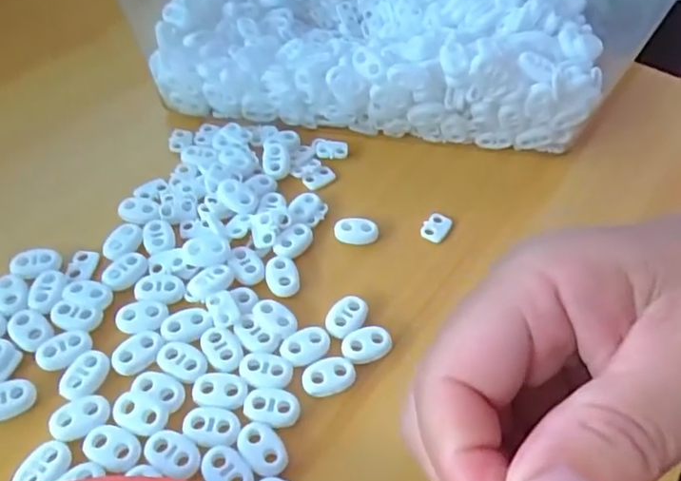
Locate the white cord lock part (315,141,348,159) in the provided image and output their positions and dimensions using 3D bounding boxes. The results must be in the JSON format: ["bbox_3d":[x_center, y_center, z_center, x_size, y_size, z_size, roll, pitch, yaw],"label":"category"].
[{"bbox_3d":[-0.005,-0.053,0.337,0.019,0.005,0.012,5,49,-1],"label":"white cord lock part"}]

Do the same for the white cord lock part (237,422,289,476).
[{"bbox_3d":[-0.030,0.079,0.221,0.016,0.004,0.023,-35,60,-29],"label":"white cord lock part"}]

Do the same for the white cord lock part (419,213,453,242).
[{"bbox_3d":[0.050,-0.008,0.303,0.013,0.004,0.018,28,53,18],"label":"white cord lock part"}]

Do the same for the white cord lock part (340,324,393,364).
[{"bbox_3d":[0.012,0.046,0.254,0.022,0.006,0.015,-13,52,-15],"label":"white cord lock part"}]

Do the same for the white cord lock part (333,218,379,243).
[{"bbox_3d":[0.008,-0.005,0.297,0.023,0.007,0.013,7,49,1],"label":"white cord lock part"}]

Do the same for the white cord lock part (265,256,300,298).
[{"bbox_3d":[-0.028,0.015,0.275,0.015,0.004,0.023,-4,50,-9],"label":"white cord lock part"}]

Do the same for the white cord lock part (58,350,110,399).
[{"bbox_3d":[-0.107,0.055,0.240,0.016,0.004,0.022,15,50,8],"label":"white cord lock part"}]

